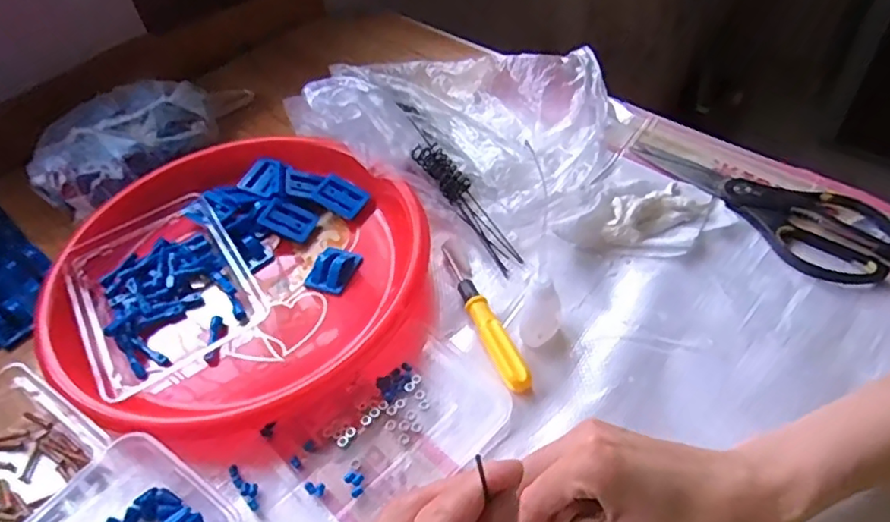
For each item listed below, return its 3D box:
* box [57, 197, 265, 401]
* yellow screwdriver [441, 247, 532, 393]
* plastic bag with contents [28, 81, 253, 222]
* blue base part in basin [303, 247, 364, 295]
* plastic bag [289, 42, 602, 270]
[{"bbox_3d":[-0.221,0.021,0.471,0.122,0.033,0.161,-29,51,-19],"label":"box"},{"bbox_3d":[0.026,0.038,0.443,0.016,0.014,0.141,-20,49,-11],"label":"yellow screwdriver"},{"bbox_3d":[-0.303,-0.134,0.608,0.112,0.054,0.235,27,56,27],"label":"plastic bag with contents"},{"bbox_3d":[-0.091,0.006,0.484,0.035,0.016,0.041,12,51,17],"label":"blue base part in basin"},{"bbox_3d":[0.003,-0.137,0.541,0.268,0.104,0.203,24,55,26],"label":"plastic bag"}]

